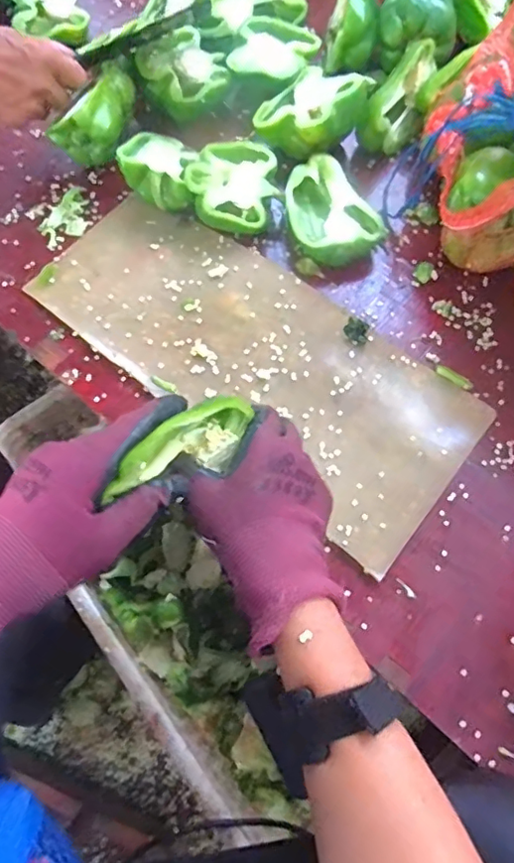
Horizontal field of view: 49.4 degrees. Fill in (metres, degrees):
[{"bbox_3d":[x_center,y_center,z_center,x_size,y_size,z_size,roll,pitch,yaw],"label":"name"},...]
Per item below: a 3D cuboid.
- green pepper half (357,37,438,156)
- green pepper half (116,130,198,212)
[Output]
[{"bbox_3d":[0.152,-0.353,0.596,0.047,0.066,0.111,35,73,15],"label":"green pepper half"},{"bbox_3d":[-0.098,-0.267,0.573,0.071,0.053,0.078,4,67,4],"label":"green pepper half"}]

